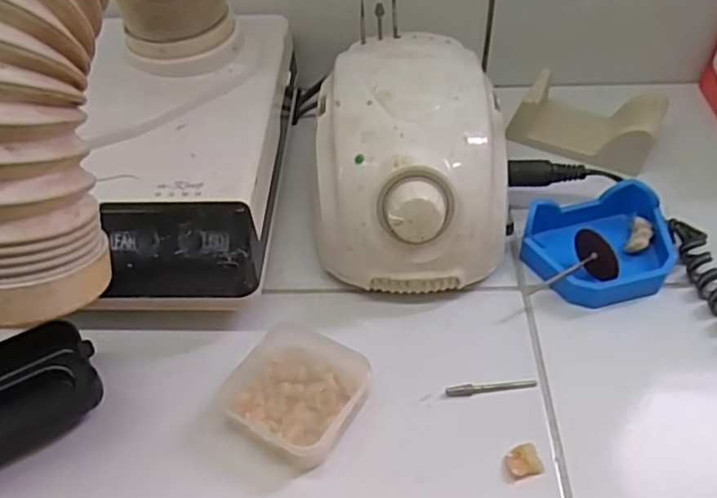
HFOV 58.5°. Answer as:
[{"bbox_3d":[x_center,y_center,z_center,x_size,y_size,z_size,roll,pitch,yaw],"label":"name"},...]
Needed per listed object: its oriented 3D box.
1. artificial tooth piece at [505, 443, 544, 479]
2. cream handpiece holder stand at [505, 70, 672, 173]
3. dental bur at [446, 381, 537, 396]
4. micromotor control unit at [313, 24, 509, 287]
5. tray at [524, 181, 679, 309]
[{"bbox_3d":[0.072,0.093,0.280,0.015,0.006,0.013,-12,48,-10],"label":"artificial tooth piece"},{"bbox_3d":[0.145,-0.080,0.412,0.085,0.030,0.060,22,51,20],"label":"cream handpiece holder stand"},{"bbox_3d":[0.064,0.066,0.306,0.044,0.004,0.005,-4,47,-3],"label":"dental bur"},{"bbox_3d":[0.029,-0.049,0.358,0.102,0.078,0.139,-3,48,1],"label":"micromotor control unit"},{"bbox_3d":[0.134,-0.001,0.349,0.078,0.022,0.064,-10,48,-8],"label":"tray"}]

